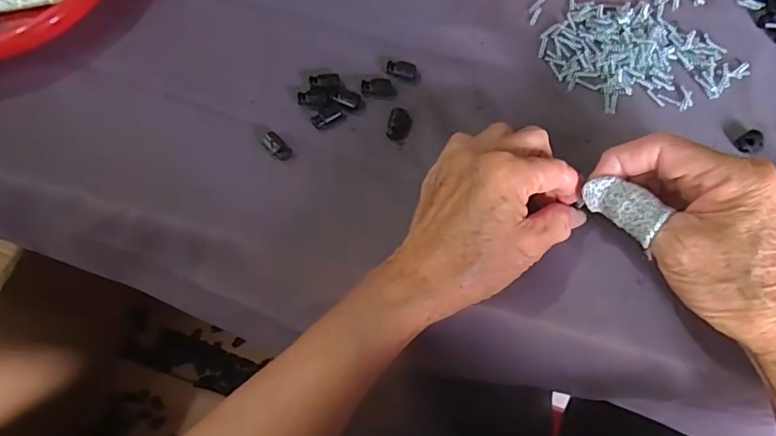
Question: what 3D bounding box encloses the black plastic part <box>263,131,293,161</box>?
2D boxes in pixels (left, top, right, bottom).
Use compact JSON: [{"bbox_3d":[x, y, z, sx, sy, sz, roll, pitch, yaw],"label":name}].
[{"bbox_3d":[-0.074,-0.048,0.330,0.013,0.004,0.023,-43,76,-11],"label":"black plastic part"}]

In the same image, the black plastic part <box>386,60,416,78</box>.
[{"bbox_3d":[0.009,-0.105,0.346,0.021,0.004,0.012,15,74,6],"label":"black plastic part"}]

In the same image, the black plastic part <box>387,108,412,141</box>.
[{"bbox_3d":[0.008,-0.063,0.333,0.015,0.004,0.022,9,73,4],"label":"black plastic part"}]

